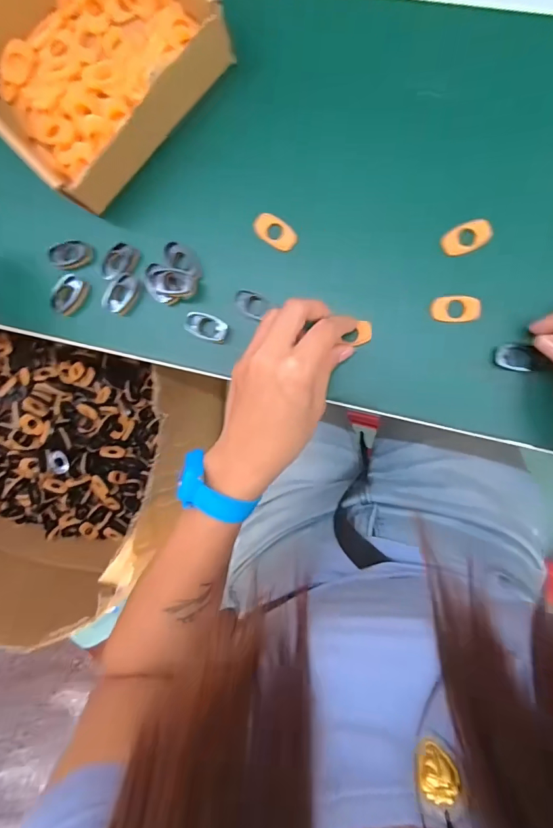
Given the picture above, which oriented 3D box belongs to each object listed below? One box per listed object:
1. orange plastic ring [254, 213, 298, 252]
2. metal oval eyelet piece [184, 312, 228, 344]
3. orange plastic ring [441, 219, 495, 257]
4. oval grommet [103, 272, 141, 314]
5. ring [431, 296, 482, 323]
[{"bbox_3d":[0.000,-0.139,0.329,0.035,0.007,0.019,36,98,5],"label":"orange plastic ring"},{"bbox_3d":[-0.055,-0.068,0.338,0.034,0.008,0.018,23,96,6],"label":"metal oval eyelet piece"},{"bbox_3d":[0.138,-0.128,0.310,0.035,0.006,0.021,-25,89,9],"label":"orange plastic ring"},{"bbox_3d":[-0.124,-0.096,0.345,0.019,0.010,0.032,39,98,4],"label":"oval grommet"},{"bbox_3d":[0.132,-0.077,0.316,0.034,0.006,0.018,1,93,8],"label":"ring"}]

